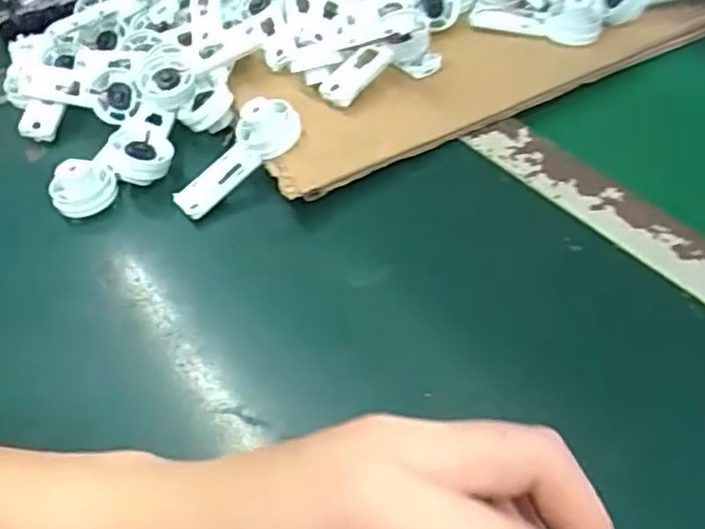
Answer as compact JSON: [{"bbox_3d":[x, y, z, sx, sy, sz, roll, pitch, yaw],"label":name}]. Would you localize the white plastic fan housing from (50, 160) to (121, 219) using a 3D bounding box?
[{"bbox_3d":[-0.174,-0.047,0.448,0.041,0.032,0.028,-27,49,-16],"label":"white plastic fan housing"}]

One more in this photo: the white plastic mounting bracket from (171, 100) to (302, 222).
[{"bbox_3d":[-0.073,-0.067,0.435,0.093,0.024,0.030,-43,58,4],"label":"white plastic mounting bracket"}]

